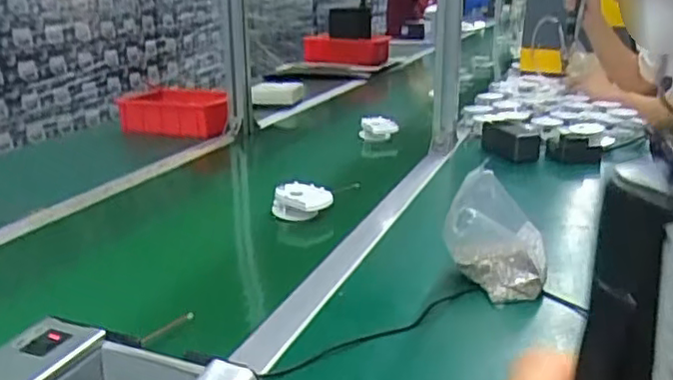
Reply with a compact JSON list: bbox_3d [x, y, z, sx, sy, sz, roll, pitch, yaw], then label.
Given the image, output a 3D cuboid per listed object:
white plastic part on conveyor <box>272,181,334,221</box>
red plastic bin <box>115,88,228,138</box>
[{"bbox_3d":[-0.051,0.017,0.972,0.085,0.045,0.051,-2,18,-4],"label":"white plastic part on conveyor"},{"bbox_3d":[-0.389,-0.190,1.586,0.248,0.086,0.175,-2,18,-9],"label":"red plastic bin"}]

